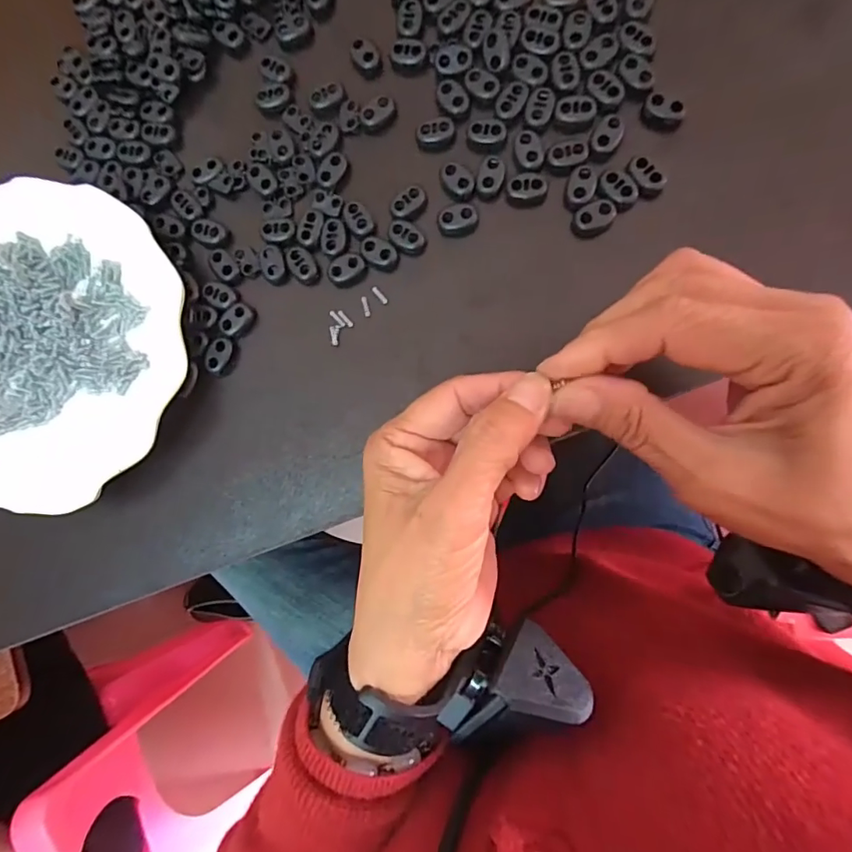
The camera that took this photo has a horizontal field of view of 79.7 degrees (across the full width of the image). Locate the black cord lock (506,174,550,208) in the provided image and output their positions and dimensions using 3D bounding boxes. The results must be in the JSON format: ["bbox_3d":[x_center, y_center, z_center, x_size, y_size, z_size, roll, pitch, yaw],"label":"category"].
[{"bbox_3d":[0.054,-0.126,0.271,0.021,0.010,0.014,9,88,9],"label":"black cord lock"}]

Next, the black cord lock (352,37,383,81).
[{"bbox_3d":[-0.034,-0.209,0.291,0.015,0.014,0.015,-20,84,7],"label":"black cord lock"}]

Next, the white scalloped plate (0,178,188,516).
[{"bbox_3d":[-0.223,-0.048,0.295,0.172,0.016,0.166,0,88,6],"label":"white scalloped plate"}]

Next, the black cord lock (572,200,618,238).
[{"bbox_3d":[0.087,-0.108,0.266,0.021,0.013,0.013,-25,83,6],"label":"black cord lock"}]

